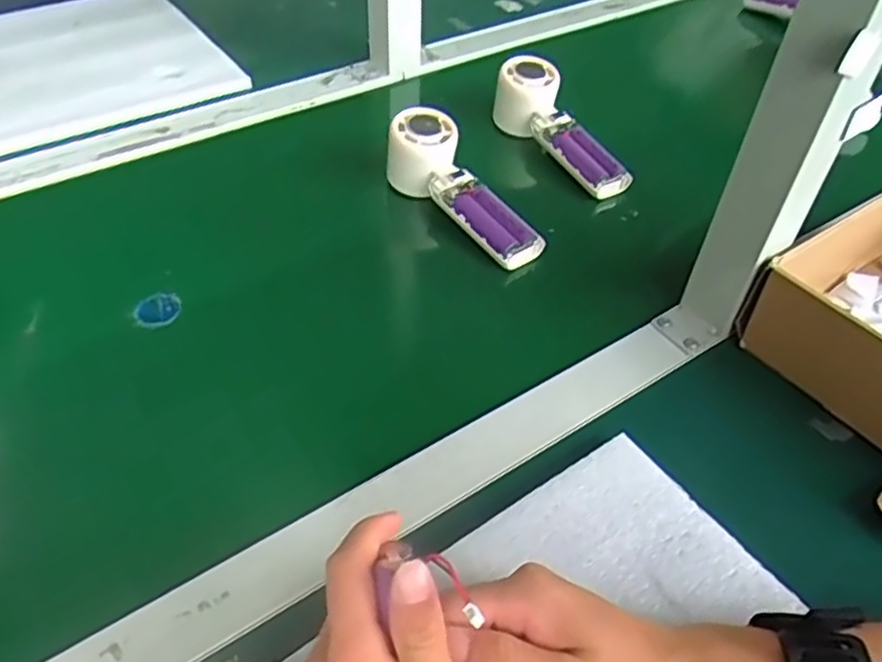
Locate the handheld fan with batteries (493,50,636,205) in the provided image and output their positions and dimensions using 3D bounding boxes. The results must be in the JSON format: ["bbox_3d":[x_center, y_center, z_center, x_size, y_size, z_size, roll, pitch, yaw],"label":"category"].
[{"bbox_3d":[0.109,-0.182,0.662,0.043,0.056,0.160,-27,67,-25],"label":"handheld fan with batteries"}]

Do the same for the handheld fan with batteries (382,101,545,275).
[{"bbox_3d":[0.019,-0.119,0.582,0.051,0.062,0.165,-32,55,-28],"label":"handheld fan with batteries"}]

